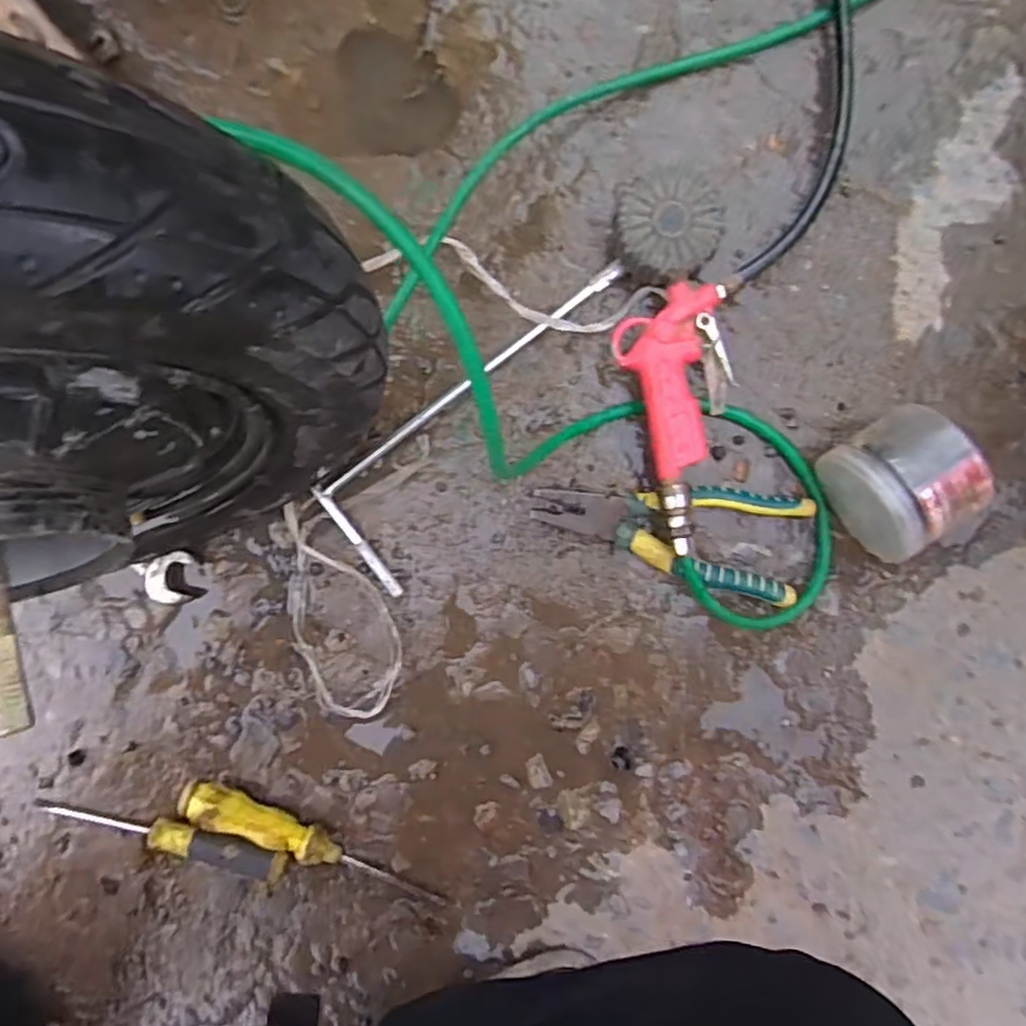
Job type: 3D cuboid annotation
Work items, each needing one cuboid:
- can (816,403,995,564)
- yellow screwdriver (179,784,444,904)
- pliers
[{"bbox_3d":[0.255,-0.020,0.467,0.077,0.077,0.081,-33,93,3],"label":"can"},{"bbox_3d":[-0.145,0.247,0.520,0.202,0.021,0.029,29,93,-12],"label":"yellow screwdriver"},{"bbox_3d":[0.111,0.013,0.495,0.188,0.026,0.072,10,92,3],"label":"pliers"}]

